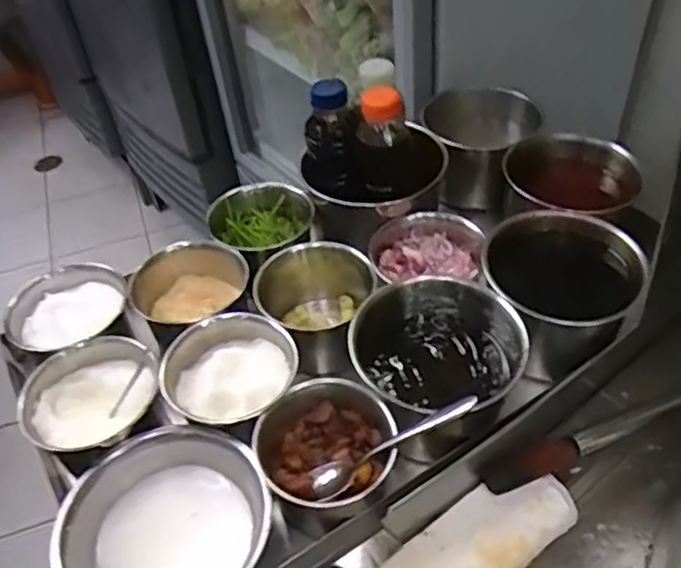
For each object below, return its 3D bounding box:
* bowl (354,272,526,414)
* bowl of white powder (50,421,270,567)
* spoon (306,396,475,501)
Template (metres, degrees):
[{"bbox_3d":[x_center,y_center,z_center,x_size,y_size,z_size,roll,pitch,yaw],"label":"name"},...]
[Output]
[{"bbox_3d":[0.094,0.067,0.621,0.144,0.097,0.150,-3,46,3],"label":"bowl"},{"bbox_3d":[-0.142,0.213,0.568,0.164,0.095,0.166,-3,46,3],"label":"bowl of white powder"},{"bbox_3d":[0.041,0.134,0.563,0.164,0.018,0.033,-36,43,20],"label":"spoon"}]

